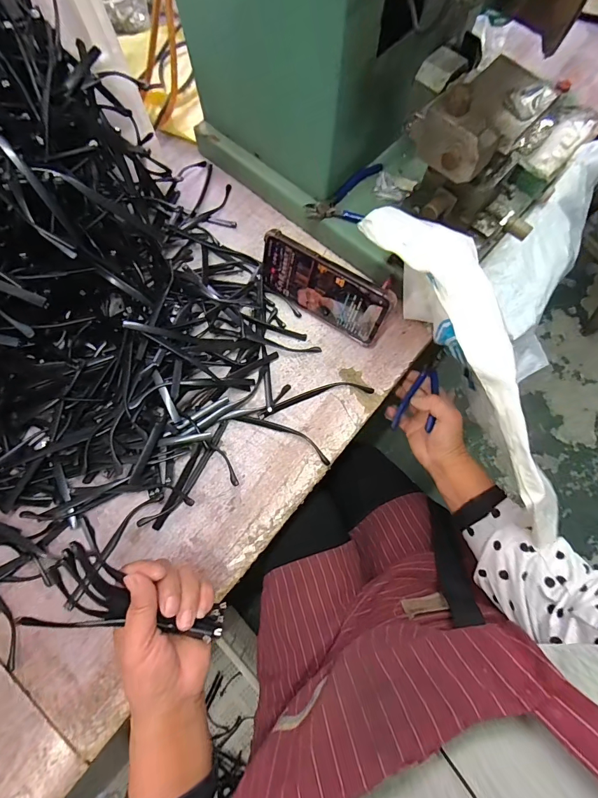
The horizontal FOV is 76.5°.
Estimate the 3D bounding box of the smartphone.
[{"bbox_3d":[0.027,-0.126,0.446,0.162,0.080,0.008,33,58,9],"label":"smartphone"}]

